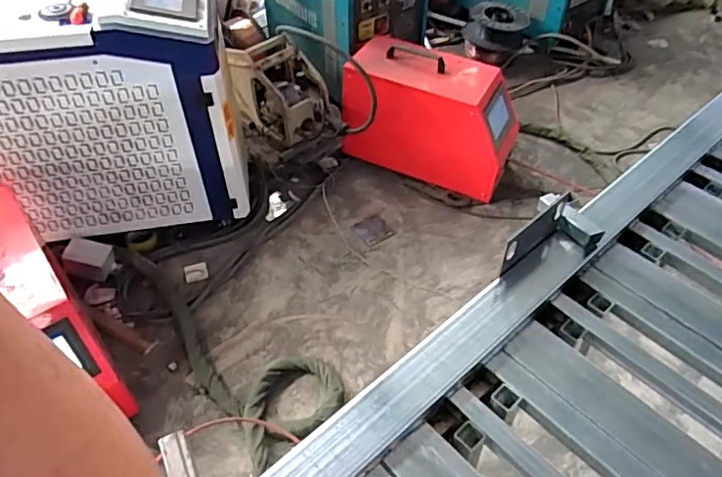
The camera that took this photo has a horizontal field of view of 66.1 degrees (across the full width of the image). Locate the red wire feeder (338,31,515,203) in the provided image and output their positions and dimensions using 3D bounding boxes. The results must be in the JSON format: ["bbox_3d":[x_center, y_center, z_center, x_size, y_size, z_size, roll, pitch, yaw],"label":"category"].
[{"bbox_3d":[0.243,-0.409,1.928,0.570,0.394,0.306,18,49,16],"label":"red wire feeder"}]

